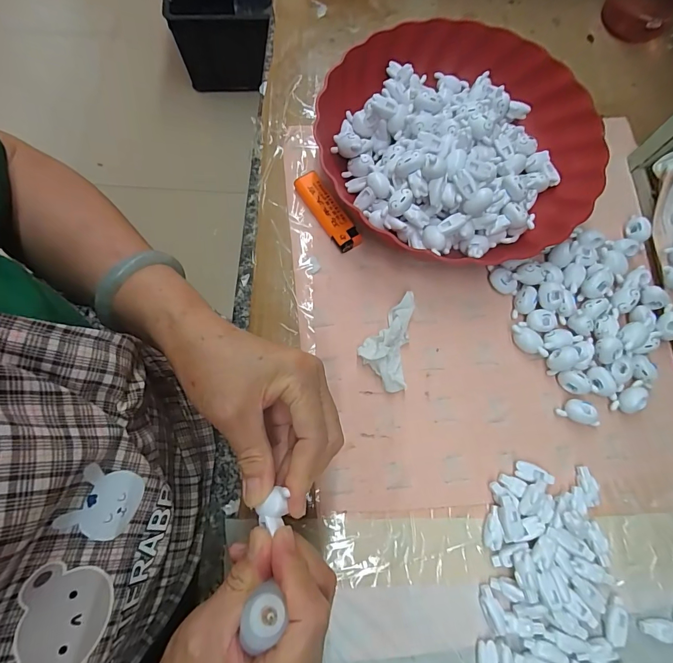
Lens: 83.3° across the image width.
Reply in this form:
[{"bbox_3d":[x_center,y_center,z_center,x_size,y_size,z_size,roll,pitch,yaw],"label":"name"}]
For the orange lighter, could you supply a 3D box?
[{"bbox_3d":[-0.008,-0.108,0.341,0.022,0.014,0.079,-33,77,-10],"label":"orange lighter"}]

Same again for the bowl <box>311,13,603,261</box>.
[{"bbox_3d":[0.110,-0.176,0.338,0.234,0.057,0.229,0,73,-1],"label":"bowl"}]

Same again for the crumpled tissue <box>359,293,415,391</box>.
[{"bbox_3d":[0.040,0.007,0.308,0.039,0.018,0.079,7,73,2],"label":"crumpled tissue"}]

